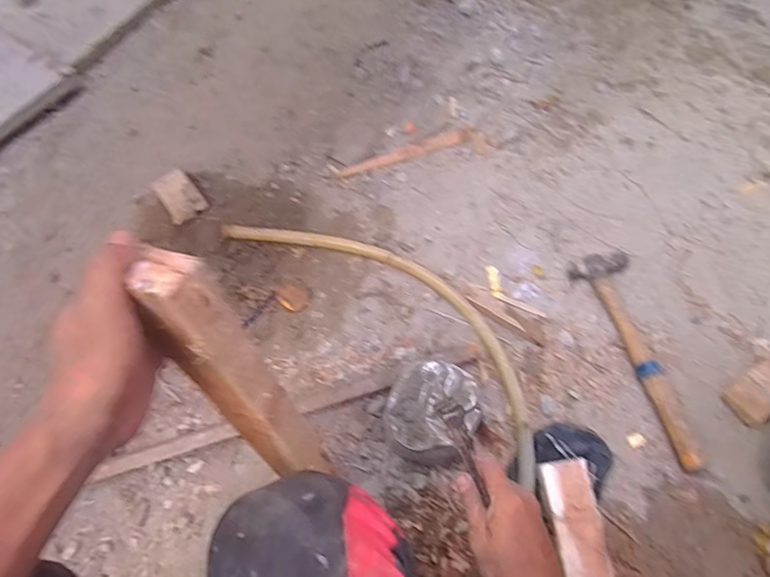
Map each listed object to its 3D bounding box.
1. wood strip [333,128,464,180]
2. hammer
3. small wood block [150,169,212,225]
[{"bbox_3d":[0.033,-0.246,0.931,0.252,0.005,0.033,-21,66,-13],"label":"wood strip"},{"bbox_3d":[0.389,0.090,0.754,0.088,0.030,0.335,-13,65,-9],"label":"hammer"},{"bbox_3d":[-0.350,-0.161,0.861,0.063,0.022,0.102,-33,69,-18],"label":"small wood block"}]

